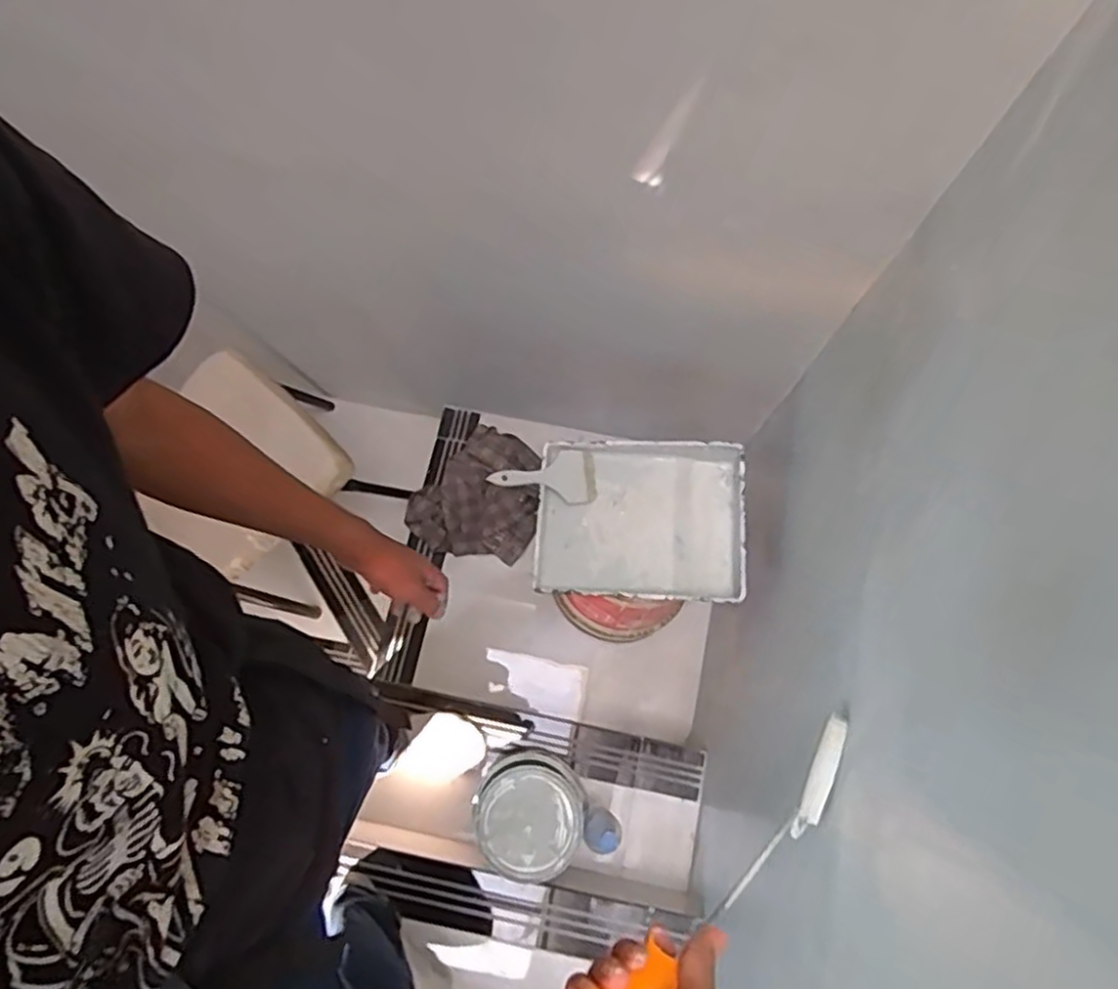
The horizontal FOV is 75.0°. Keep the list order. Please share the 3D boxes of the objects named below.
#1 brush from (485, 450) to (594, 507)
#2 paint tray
[{"bbox_3d":[-0.031,-0.032,1.331,0.194,0.031,0.093,2,72,-16],"label":"brush"},{"bbox_3d":[0.145,0.038,1.308,0.362,0.060,0.293,6,73,0],"label":"paint tray"}]

